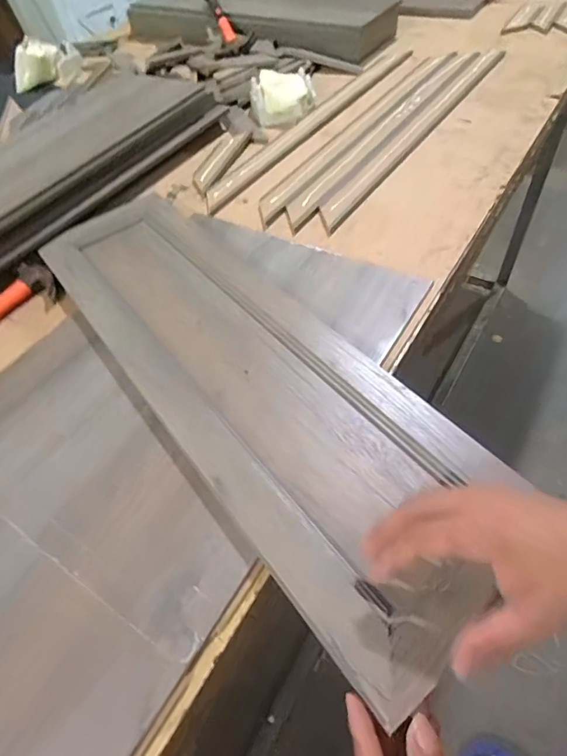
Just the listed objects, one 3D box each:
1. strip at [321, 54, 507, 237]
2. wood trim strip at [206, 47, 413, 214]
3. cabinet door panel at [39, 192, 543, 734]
[{"bbox_3d":[0.232,-0.430,0.776,0.055,0.011,0.637,27,60,24],"label":"strip"},{"bbox_3d":[0.070,-0.493,0.849,0.055,0.017,0.672,28,61,24],"label":"wood trim strip"},{"bbox_3d":[-0.055,-0.032,0.483,0.199,0.020,0.645,-32,54,-17],"label":"cabinet door panel"}]

